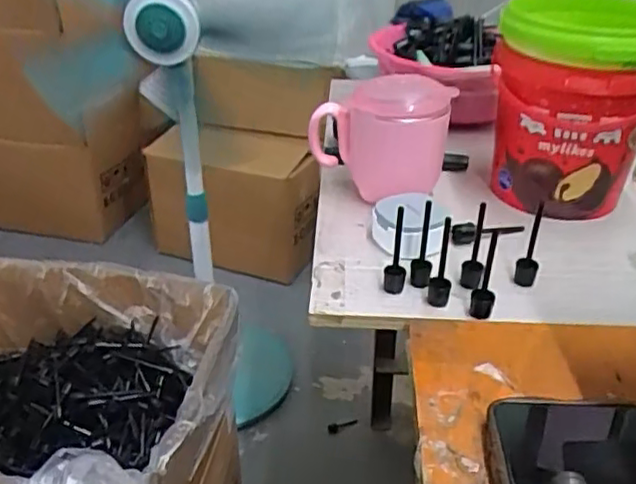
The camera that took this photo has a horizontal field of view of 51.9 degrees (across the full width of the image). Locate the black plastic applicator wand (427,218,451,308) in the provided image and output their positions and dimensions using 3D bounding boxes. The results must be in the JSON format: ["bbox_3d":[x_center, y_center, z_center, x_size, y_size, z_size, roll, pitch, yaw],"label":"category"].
[{"bbox_3d":[0.082,0.011,0.426,0.013,0.067,0.018,5,32,7],"label":"black plastic applicator wand"}]

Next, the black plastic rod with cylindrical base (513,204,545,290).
[{"bbox_3d":[0.146,0.003,0.447,0.014,0.061,0.013,13,34,19],"label":"black plastic rod with cylindrical base"}]

